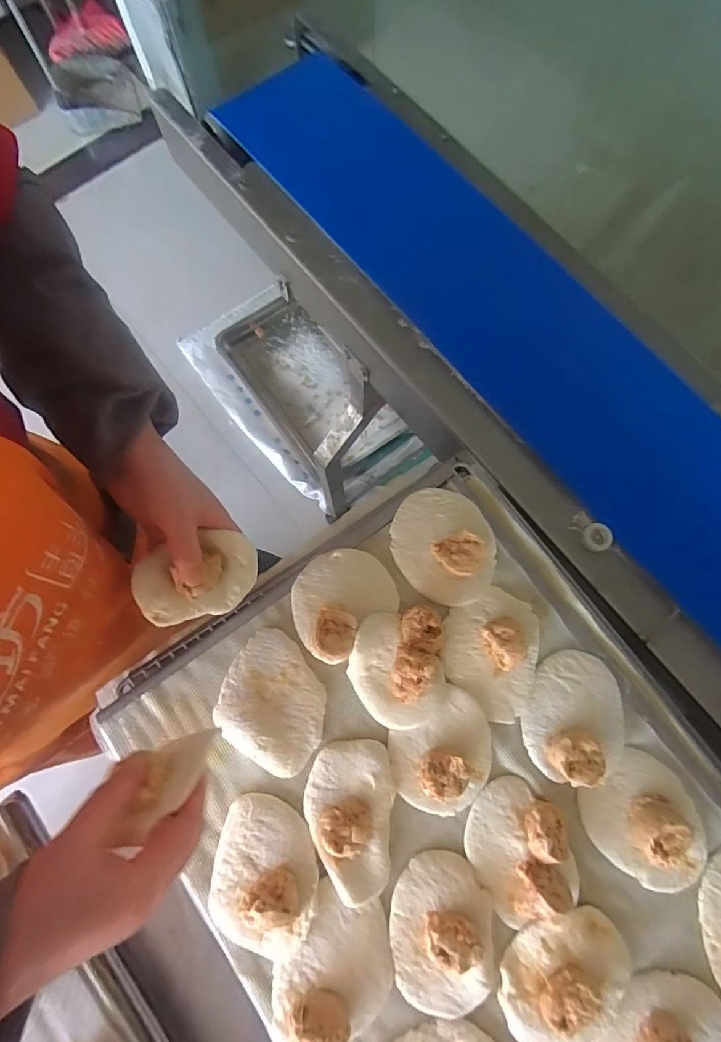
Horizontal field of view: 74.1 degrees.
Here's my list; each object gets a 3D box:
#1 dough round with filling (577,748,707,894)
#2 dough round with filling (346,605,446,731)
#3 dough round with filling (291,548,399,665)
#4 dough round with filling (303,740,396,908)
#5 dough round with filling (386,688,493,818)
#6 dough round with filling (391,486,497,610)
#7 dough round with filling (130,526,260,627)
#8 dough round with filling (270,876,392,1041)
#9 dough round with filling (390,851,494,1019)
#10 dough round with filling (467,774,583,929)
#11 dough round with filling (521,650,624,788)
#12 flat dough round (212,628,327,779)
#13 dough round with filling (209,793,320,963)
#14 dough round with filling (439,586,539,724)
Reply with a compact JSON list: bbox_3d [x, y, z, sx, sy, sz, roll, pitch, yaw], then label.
[{"bbox_3d":[0.233,0.244,0.376,0.084,0.031,0.096,-35,78,-7],"label":"dough round with filling"},{"bbox_3d":[0.032,0.125,0.405,0.078,0.027,0.095,-3,76,1],"label":"dough round with filling"},{"bbox_3d":[-0.019,0.068,0.424,0.096,0.029,0.083,-40,79,-8],"label":"dough round with filling"},{"bbox_3d":[-0.010,0.238,0.379,0.069,0.022,0.111,5,76,3],"label":"dough round with filling"},{"bbox_3d":[0.071,0.194,0.390,0.090,0.027,0.079,-33,78,-6],"label":"dough round with filling"},{"bbox_3d":[0.078,0.020,0.433,0.091,0.030,0.104,-32,78,-6],"label":"dough round with filling"},{"bbox_3d":[-0.142,0.050,0.416,0.101,0.026,0.067,-12,88,-22],"label":"dough round with filling"},{"bbox_3d":[-0.021,0.338,0.355,0.086,0.028,0.102,4,76,2],"label":"dough round with filling"},{"bbox_3d":[0.062,0.318,0.363,0.075,0.025,0.104,2,76,2],"label":"dough round with filling"},{"bbox_3d":[0.127,0.259,0.371,0.078,0.035,0.093,-30,77,-6],"label":"dough round with filling"},{"bbox_3d":[0.181,0.163,0.396,0.079,0.028,0.102,21,78,6],"label":"dough round with filling"},{"bbox_3d":[-0.074,0.155,0.411,0.097,0.011,0.094,32,79,9],"label":"flat dough round"},{"bbox_3d":[-0.076,0.279,0.370,0.082,0.031,0.105,6,76,3],"label":"dough round with filling"},{"bbox_3d":[0.114,0.112,0.408,0.081,0.040,0.111,10,77,4],"label":"dough round with filling"}]

